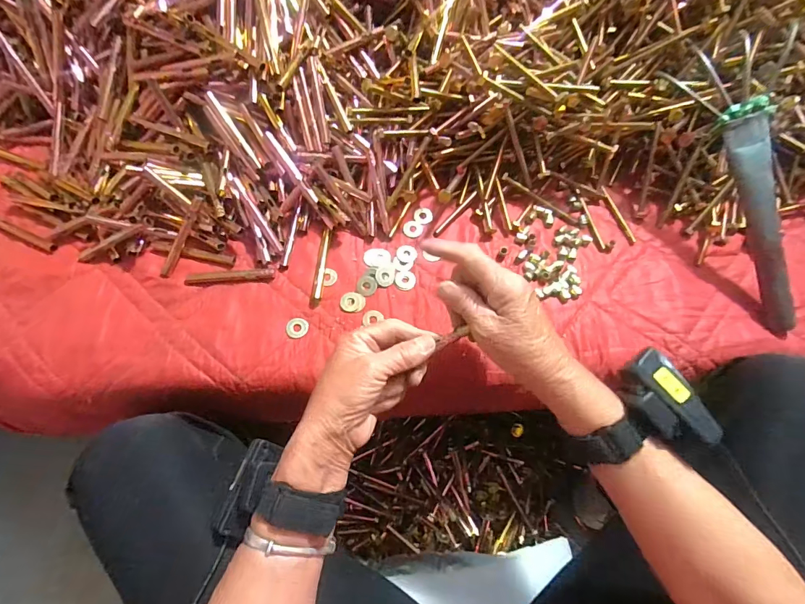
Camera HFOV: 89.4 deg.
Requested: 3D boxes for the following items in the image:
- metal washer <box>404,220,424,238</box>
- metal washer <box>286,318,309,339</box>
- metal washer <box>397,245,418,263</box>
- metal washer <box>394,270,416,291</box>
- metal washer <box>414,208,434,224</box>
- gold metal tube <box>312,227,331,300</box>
[{"bbox_3d":[0.012,-0.084,0.464,0.021,0.004,0.020,1,68,-3],"label":"metal washer"},{"bbox_3d":[-0.107,0.026,0.414,0.021,0.004,0.020,1,68,-3],"label":"metal washer"},{"bbox_3d":[0.005,-0.054,0.453,0.023,0.004,0.023,1,68,-3],"label":"metal washer"},{"bbox_3d":[0.003,-0.024,0.440,0.022,0.004,0.023,8,68,0],"label":"metal washer"},{"bbox_3d":[0.025,-0.100,0.475,0.020,0.004,0.022,9,68,0],"label":"metal washer"},{"bbox_3d":[-0.086,-0.042,0.436,0.011,0.012,0.086,4,68,-2],"label":"gold metal tube"}]

